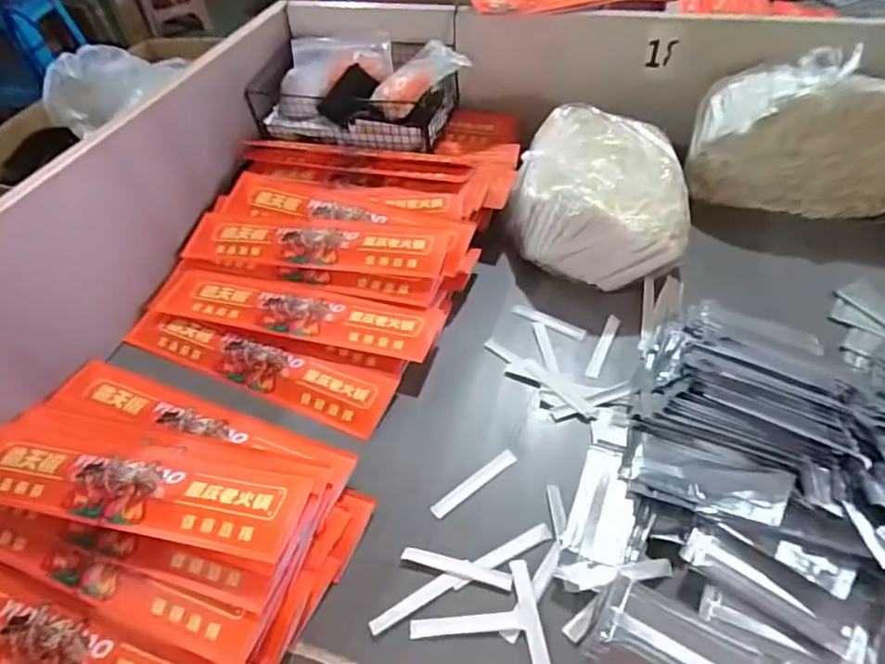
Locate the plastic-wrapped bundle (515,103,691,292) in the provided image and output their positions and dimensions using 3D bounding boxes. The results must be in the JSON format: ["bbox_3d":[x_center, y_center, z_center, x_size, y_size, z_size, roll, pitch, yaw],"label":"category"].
[{"bbox_3d":[0.195,-0.173,0.713,0.198,0.116,0.261,6,49,10],"label":"plastic-wrapped bundle"}]

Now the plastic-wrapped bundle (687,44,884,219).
[{"bbox_3d":[0.456,-0.249,0.727,0.251,0.168,0.096,9,50,13],"label":"plastic-wrapped bundle"}]

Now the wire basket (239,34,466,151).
[{"bbox_3d":[-0.118,-0.344,0.822,0.300,0.110,0.154,8,49,12],"label":"wire basket"}]

